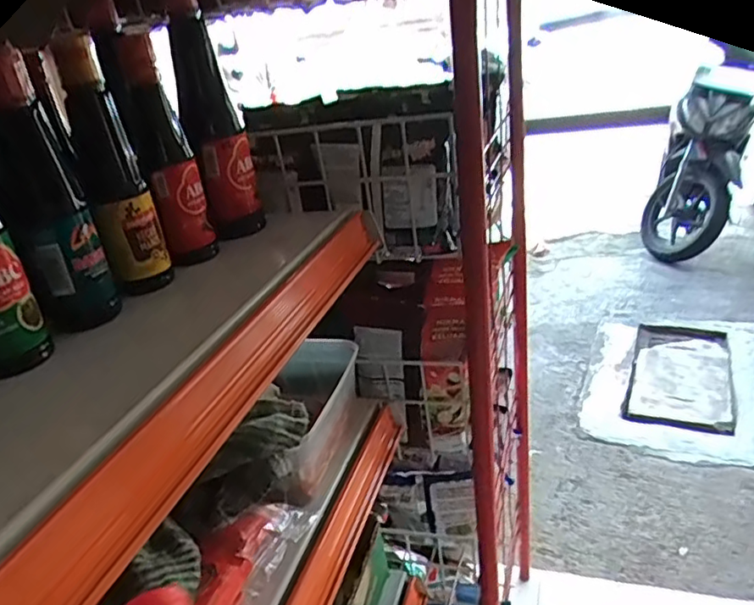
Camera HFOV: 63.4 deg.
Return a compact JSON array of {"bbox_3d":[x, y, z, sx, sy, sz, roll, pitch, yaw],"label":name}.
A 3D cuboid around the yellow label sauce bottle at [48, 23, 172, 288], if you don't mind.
[{"bbox_3d":[-0.173,-0.083,0.398,0.044,0.155,0.041,-17,26,-18],"label":"yellow label sauce bottle"}]

